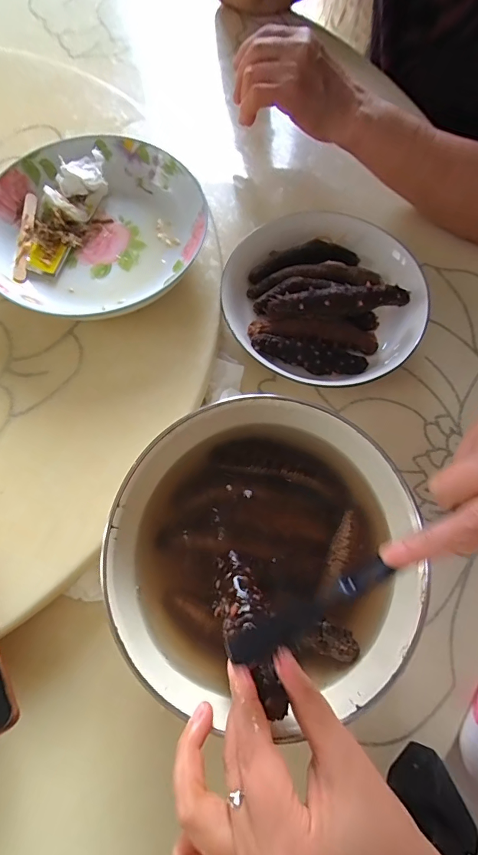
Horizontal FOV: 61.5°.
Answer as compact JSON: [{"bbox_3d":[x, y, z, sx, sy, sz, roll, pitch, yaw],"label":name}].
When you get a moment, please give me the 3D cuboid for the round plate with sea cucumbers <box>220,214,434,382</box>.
[{"bbox_3d":[0.079,-0.123,0.383,0.190,0.040,0.178,31,74,10],"label":"round plate with sea cucumbers"}]

